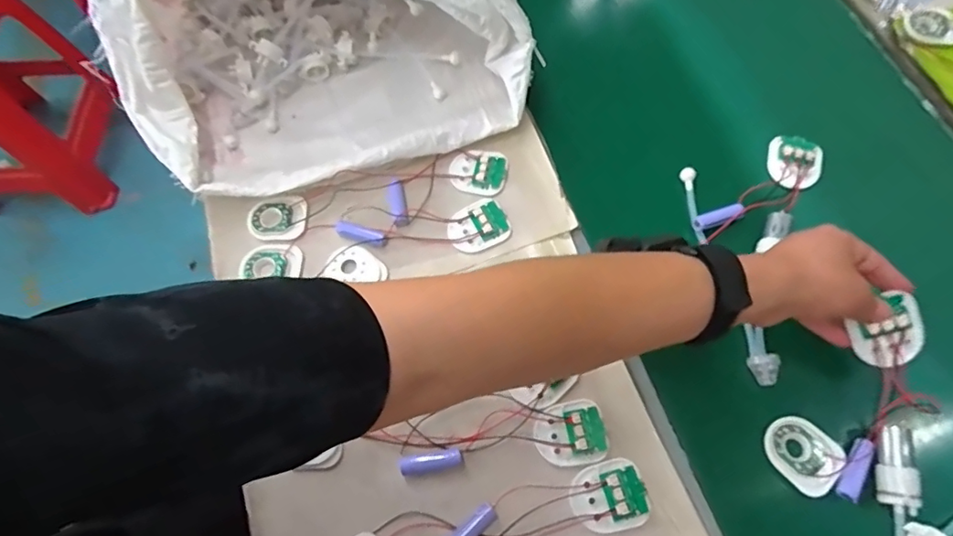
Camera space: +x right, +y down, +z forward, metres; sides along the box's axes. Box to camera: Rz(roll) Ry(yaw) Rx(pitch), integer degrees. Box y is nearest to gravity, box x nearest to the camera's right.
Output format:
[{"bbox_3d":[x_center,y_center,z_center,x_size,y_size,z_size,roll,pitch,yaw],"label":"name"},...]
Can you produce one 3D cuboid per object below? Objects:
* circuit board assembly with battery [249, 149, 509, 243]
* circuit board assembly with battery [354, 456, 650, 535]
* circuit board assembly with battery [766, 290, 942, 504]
[{"bbox_3d":[-0.095,-0.068,0.542,0.254,0.026,0.063,-14,67,-5],"label":"circuit board assembly with battery"},{"bbox_3d":[0.005,0.200,0.415,0.252,0.017,0.054,-15,67,-5],"label":"circuit board assembly with battery"},{"bbox_3d":[0.304,0.105,0.434,0.072,0.024,0.167,37,93,15],"label":"circuit board assembly with battery"}]

